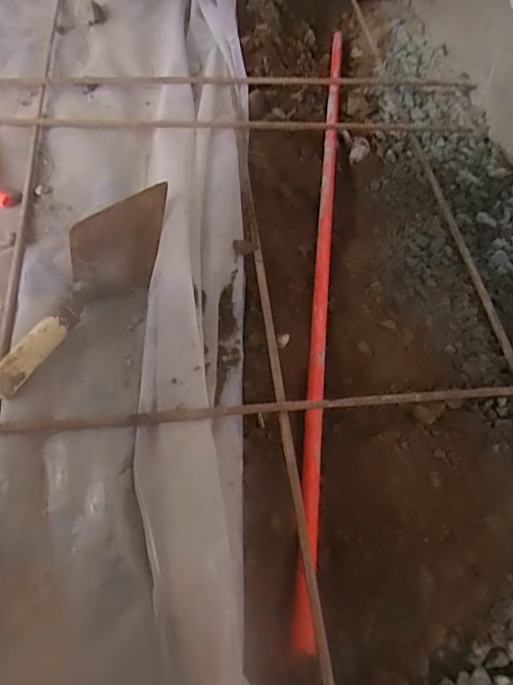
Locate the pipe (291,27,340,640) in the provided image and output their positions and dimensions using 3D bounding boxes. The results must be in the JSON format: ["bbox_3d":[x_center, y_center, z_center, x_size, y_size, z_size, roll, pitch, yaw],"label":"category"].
[{"bbox_3d":[0.116,-0.224,0.847,0.027,0.029,1.245,8,53,0],"label":"pipe"}]

